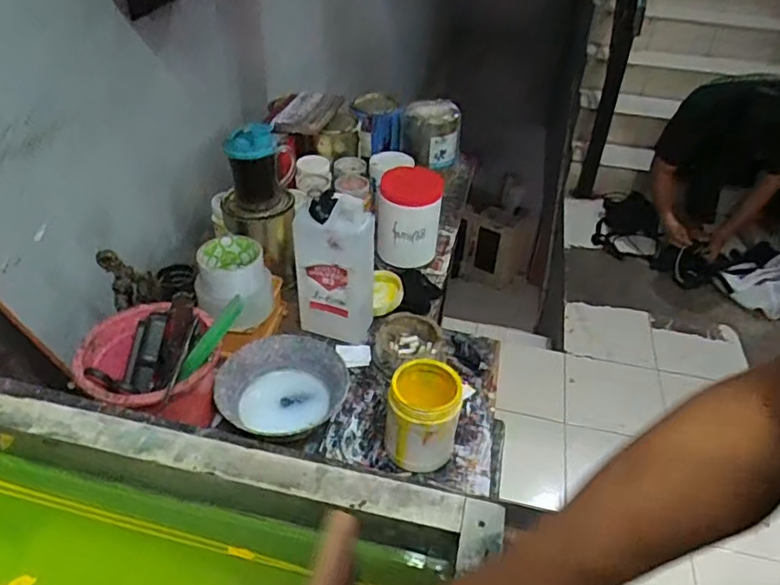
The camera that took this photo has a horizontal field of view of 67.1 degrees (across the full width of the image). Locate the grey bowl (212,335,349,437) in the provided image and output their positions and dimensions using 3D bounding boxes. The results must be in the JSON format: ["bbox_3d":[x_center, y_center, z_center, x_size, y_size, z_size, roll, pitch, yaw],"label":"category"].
[{"bbox_3d":[-0.132,0.117,0.733,0.159,0.049,0.142,-8,40,-12],"label":"grey bowl"}]

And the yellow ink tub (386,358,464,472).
[{"bbox_3d":[0.040,0.145,0.681,0.075,0.112,0.077,2,39,-1],"label":"yellow ink tub"}]

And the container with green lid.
[{"bbox_3d":[-0.211,-0.006,0.802,0.099,0.104,0.084,-8,40,-13],"label":"container with green lid"}]

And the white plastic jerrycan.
[{"bbox_3d":[-0.076,-0.027,0.813,0.106,0.215,0.058,2,39,-1],"label":"white plastic jerrycan"}]

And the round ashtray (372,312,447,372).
[{"bbox_3d":[0.028,0.074,0.815,0.099,0.044,0.091,2,39,-1],"label":"round ashtray"}]

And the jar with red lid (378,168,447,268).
[{"bbox_3d":[0.034,-0.130,0.987,0.099,0.136,0.088,5,39,2],"label":"jar with red lid"}]

